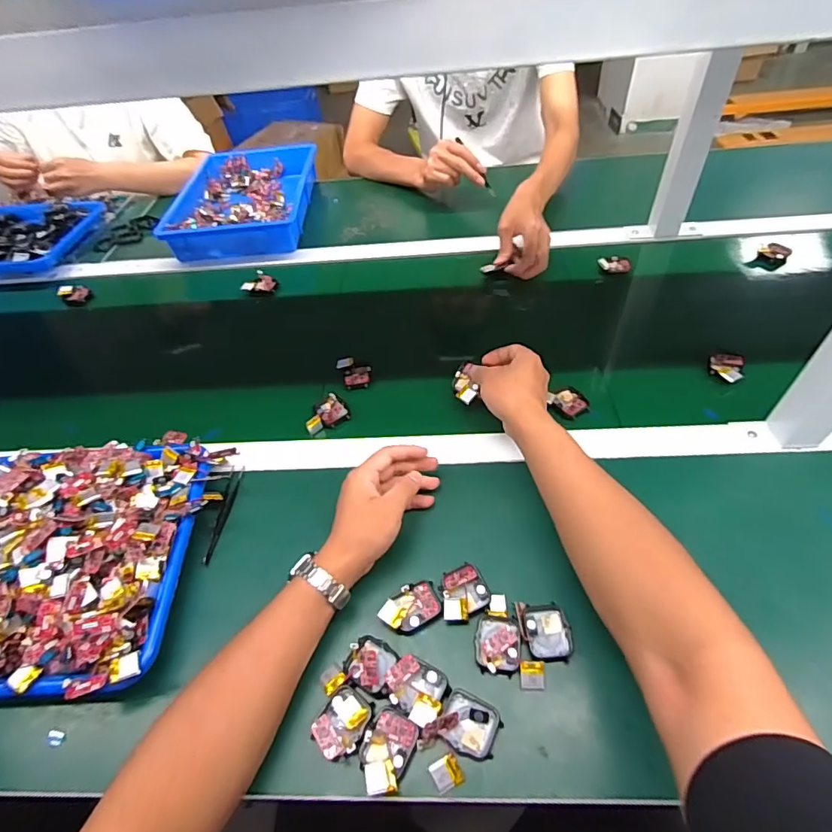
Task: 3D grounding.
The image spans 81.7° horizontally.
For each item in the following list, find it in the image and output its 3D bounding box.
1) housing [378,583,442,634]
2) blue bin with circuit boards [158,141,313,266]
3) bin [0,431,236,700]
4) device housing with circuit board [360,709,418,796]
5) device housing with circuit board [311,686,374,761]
[{"bbox_3d":[-0.004,0.175,0.440,0.053,0.013,0.038,-32,54,-19],"label":"housing"},{"bbox_3d":[-0.329,-0.437,0.958,0.235,0.060,0.361,-2,50,4],"label":"blue bin with circuit boards"},{"bbox_3d":[-0.385,0.130,0.467,0.332,0.060,0.252,-6,50,1],"label":"bin"},{"bbox_3d":[-0.024,0.259,0.372,0.037,0.011,0.053,18,54,19],"label":"device housing with circuit board"},{"bbox_3d":[-0.058,0.247,0.389,0.038,0.007,0.047,28,58,26],"label":"device housing with circuit board"}]

